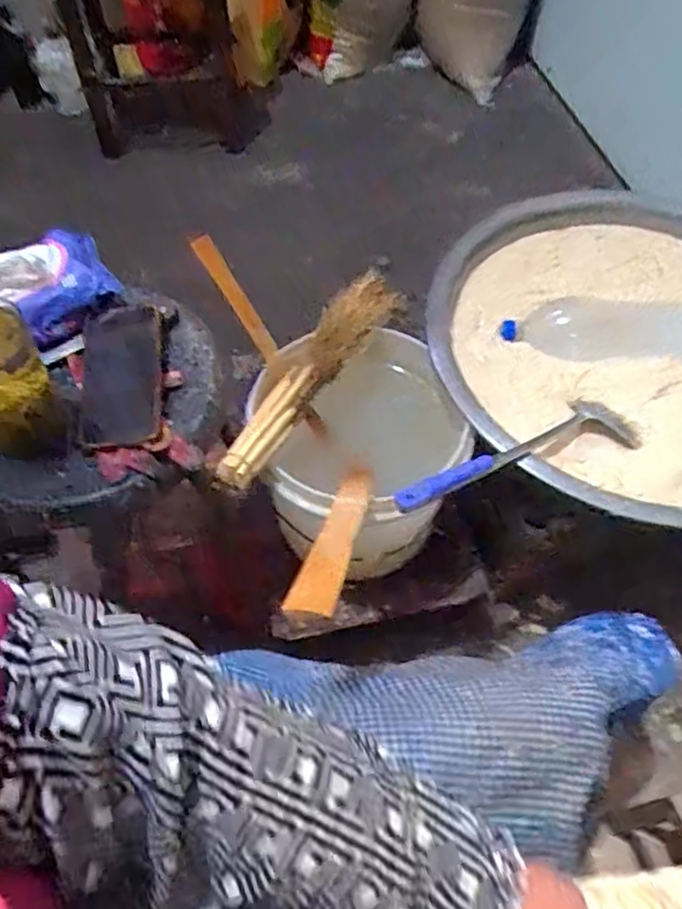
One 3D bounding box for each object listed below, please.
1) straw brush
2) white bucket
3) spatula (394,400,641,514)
[{"bbox_3d":[-0.032,-0.100,0.768,0.064,0.034,0.348,27,60,16],"label":"straw brush"},{"bbox_3d":[0.019,0.010,0.839,0.239,0.236,0.237,1,57,-1],"label":"white bucket"},{"bbox_3d":[0.192,0.003,0.711,0.329,0.041,0.083,-19,58,-29],"label":"spatula"}]

